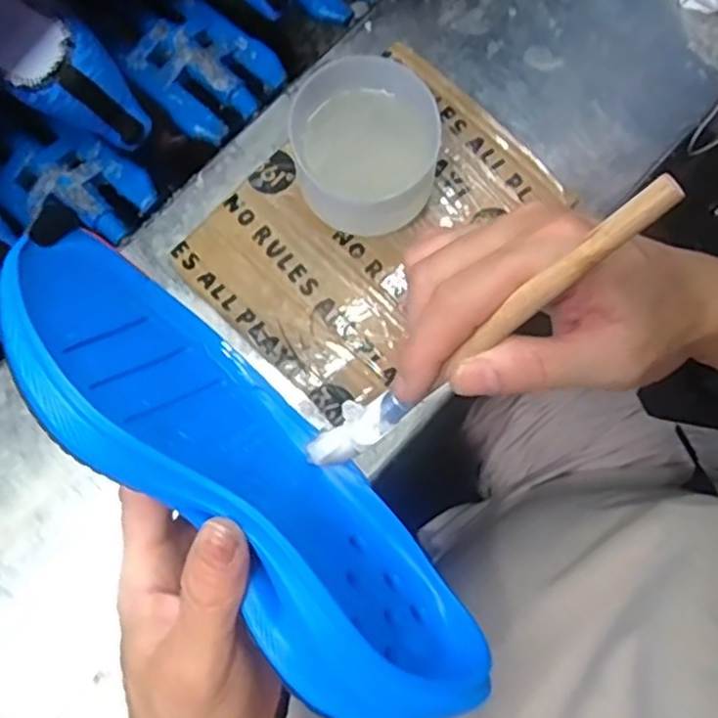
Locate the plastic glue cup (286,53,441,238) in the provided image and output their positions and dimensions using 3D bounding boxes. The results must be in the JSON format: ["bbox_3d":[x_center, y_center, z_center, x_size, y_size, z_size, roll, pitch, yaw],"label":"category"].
[{"bbox_3d":[0.003,-0.135,0.463,0.086,0.070,0.086,0,82,-1],"label":"plastic glue cup"}]

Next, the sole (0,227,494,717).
[{"bbox_3d":[-0.047,0.046,0.301,0.243,0.093,0.029,44,120,3],"label":"sole"}]

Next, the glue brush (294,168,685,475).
[{"bbox_3d":[0.040,-0.004,0.272,0.184,0.012,0.017,-41,76,36],"label":"glue brush"}]

